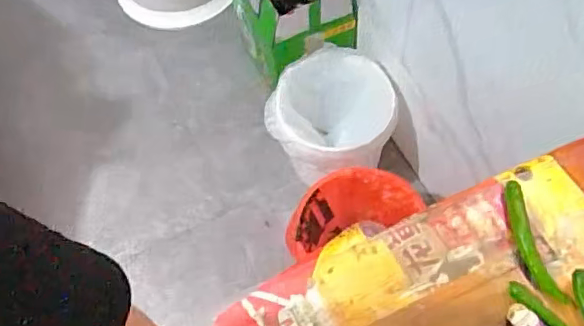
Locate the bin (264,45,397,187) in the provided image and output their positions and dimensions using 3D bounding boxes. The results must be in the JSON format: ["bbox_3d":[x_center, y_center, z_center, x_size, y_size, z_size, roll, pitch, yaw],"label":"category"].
[{"bbox_3d":[0.094,-0.092,1.333,0.262,0.219,0.261,15,64,12],"label":"bin"}]

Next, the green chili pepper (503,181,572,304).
[{"bbox_3d":[0.263,0.087,0.618,0.028,0.018,0.141,-10,62,-1],"label":"green chili pepper"}]

